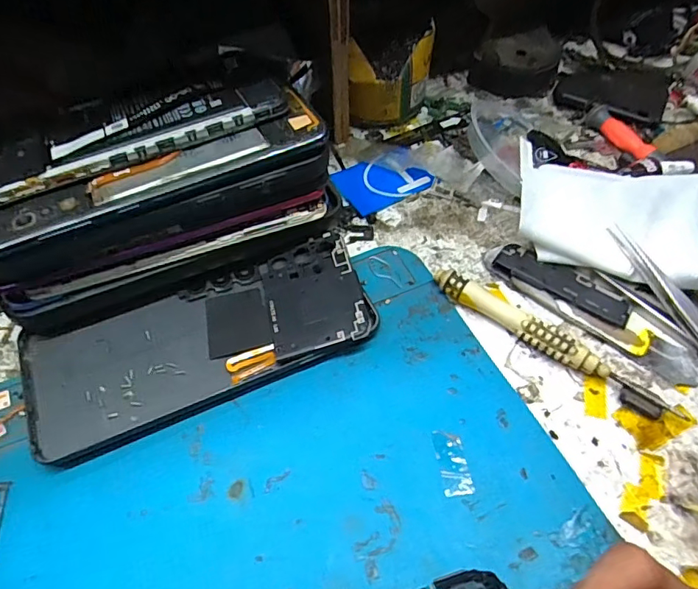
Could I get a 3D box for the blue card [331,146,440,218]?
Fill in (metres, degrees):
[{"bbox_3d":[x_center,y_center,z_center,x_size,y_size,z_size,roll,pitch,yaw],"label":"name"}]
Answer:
[{"bbox_3d":[0.022,-0.073,0.318,0.057,0.004,0.040,-27,62,-17],"label":"blue card"}]

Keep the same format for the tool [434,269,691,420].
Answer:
[{"bbox_3d":[0.098,0.022,0.244,0.125,0.012,0.015,34,61,22],"label":"tool"}]

